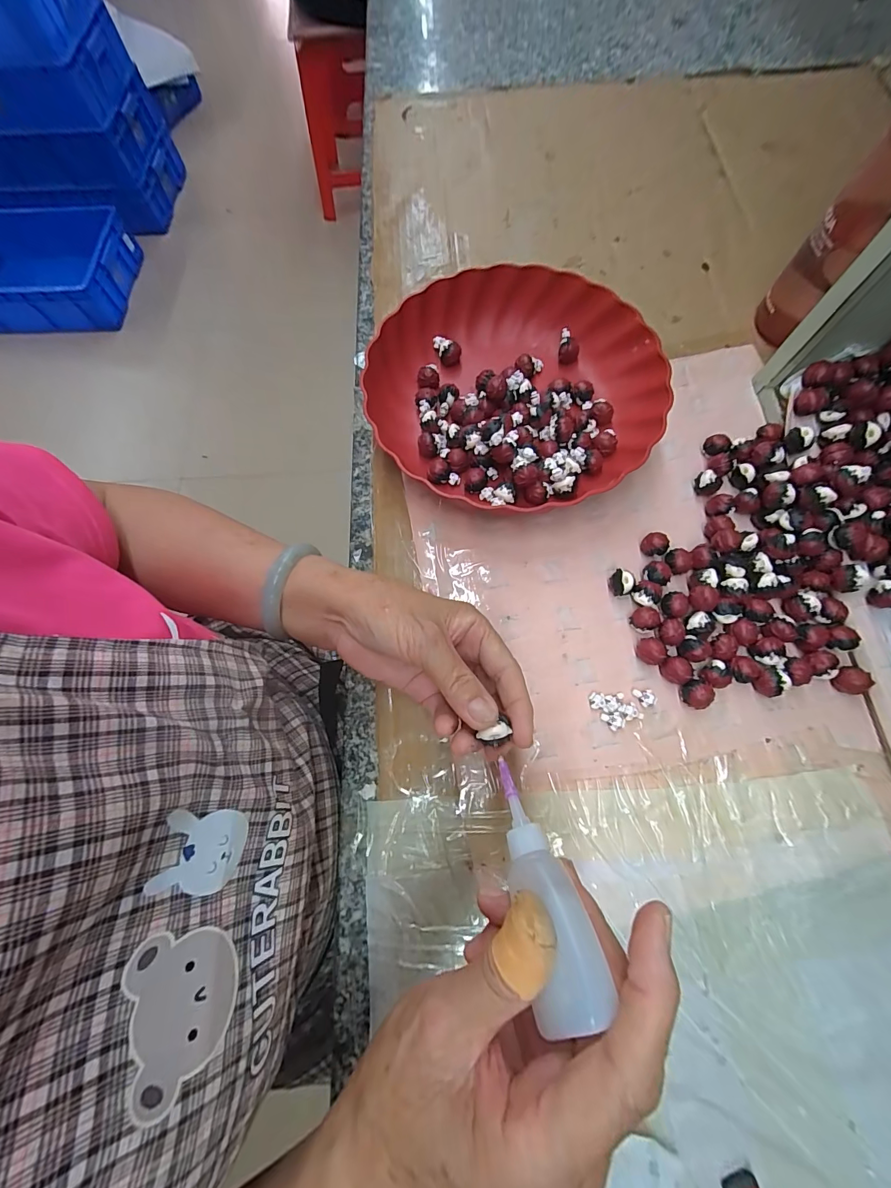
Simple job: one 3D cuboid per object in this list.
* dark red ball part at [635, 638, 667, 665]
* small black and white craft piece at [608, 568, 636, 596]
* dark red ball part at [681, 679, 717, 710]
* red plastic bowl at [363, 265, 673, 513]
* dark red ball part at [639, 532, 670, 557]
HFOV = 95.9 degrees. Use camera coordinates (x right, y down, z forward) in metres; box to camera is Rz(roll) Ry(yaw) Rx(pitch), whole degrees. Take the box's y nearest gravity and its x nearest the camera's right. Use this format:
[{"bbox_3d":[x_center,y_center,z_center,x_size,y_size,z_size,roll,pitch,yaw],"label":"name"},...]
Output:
[{"bbox_3d":[0.152,0.043,0.297,0.016,0.018,0.020,-19,72,-4],"label":"dark red ball part"},{"bbox_3d":[0.137,-0.008,0.314,0.015,0.021,0.019,-32,74,-8],"label":"small black and white craft piece"},{"bbox_3d":[0.181,0.072,0.288,0.022,0.017,0.020,-1,72,2],"label":"dark red ball part"},{"bbox_3d":[0.059,-0.174,0.350,0.237,0.048,0.240,40,78,13],"label":"red plastic bowl"},{"bbox_3d":[0.169,-0.039,0.324,0.016,0.015,0.019,-41,75,-11],"label":"dark red ball part"}]

